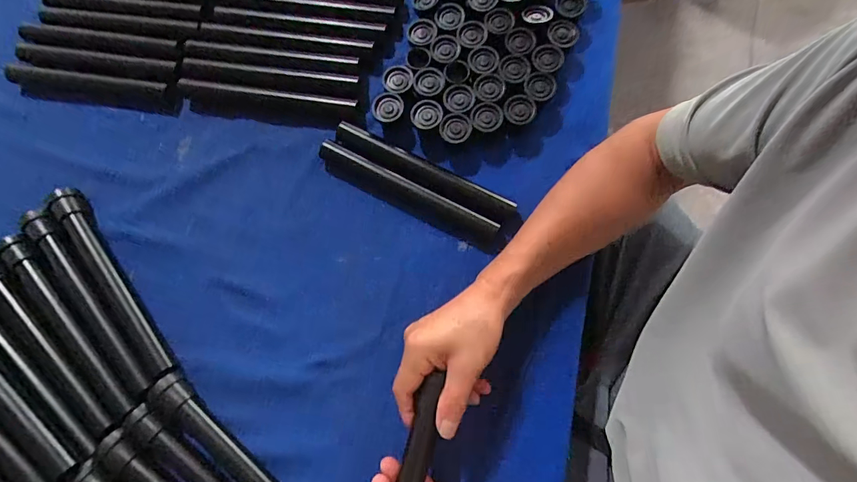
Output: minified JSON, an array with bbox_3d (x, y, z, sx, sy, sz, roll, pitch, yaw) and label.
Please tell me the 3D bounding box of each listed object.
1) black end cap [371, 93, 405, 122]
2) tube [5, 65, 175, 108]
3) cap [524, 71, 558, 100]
[{"bbox_3d":[-0.046,-0.152,0.471,0.036,0.011,0.033,-1,76,4],"label":"black end cap"},{"bbox_3d":[-0.409,-0.189,0.503,0.214,0.020,0.025,10,76,4],"label":"tube"},{"bbox_3d":[0.125,-0.175,0.465,0.036,0.008,0.031,-26,77,-5],"label":"cap"}]

